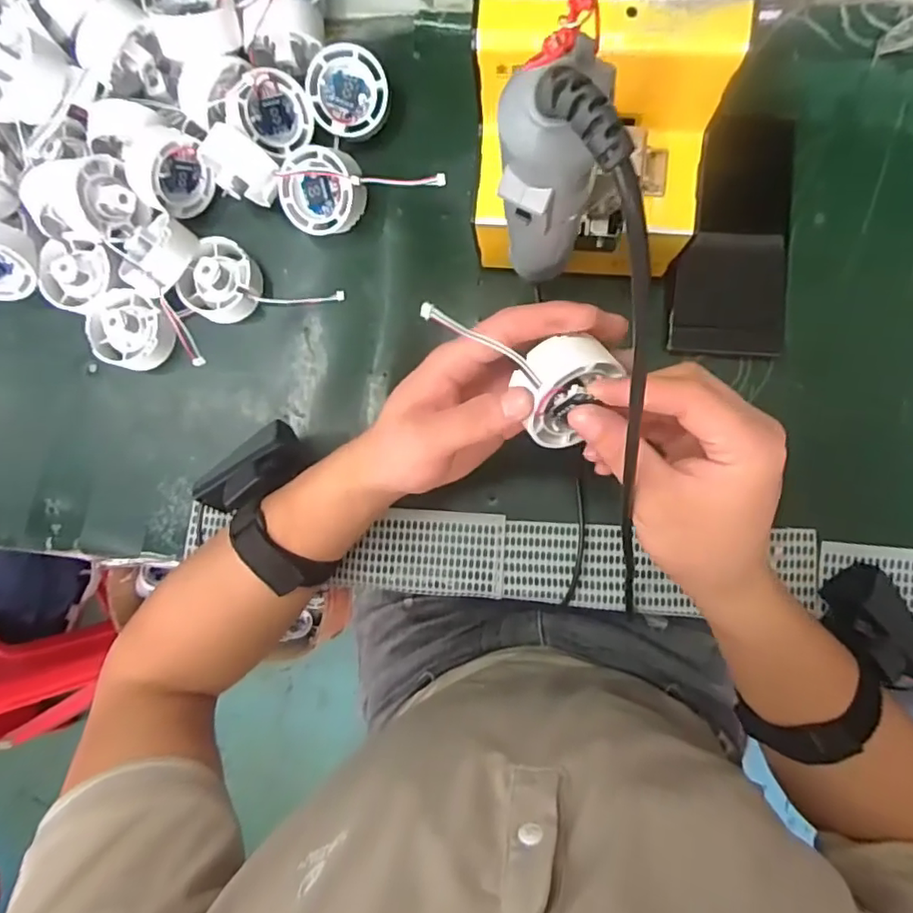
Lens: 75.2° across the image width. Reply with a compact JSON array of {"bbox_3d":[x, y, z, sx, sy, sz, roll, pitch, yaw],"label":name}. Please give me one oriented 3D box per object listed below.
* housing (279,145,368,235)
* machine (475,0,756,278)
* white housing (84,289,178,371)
[{"bbox_3d":[-0.091,-0.181,0.405,0.056,0.018,0.054,7,117,15],"label":"housing"},{"bbox_3d":[0.080,-0.211,0.333,0.118,0.144,0.178,4,88,6],"label":"machine"},{"bbox_3d":[-0.235,-0.091,0.423,0.063,0.028,0.052,22,90,6],"label":"white housing"}]

